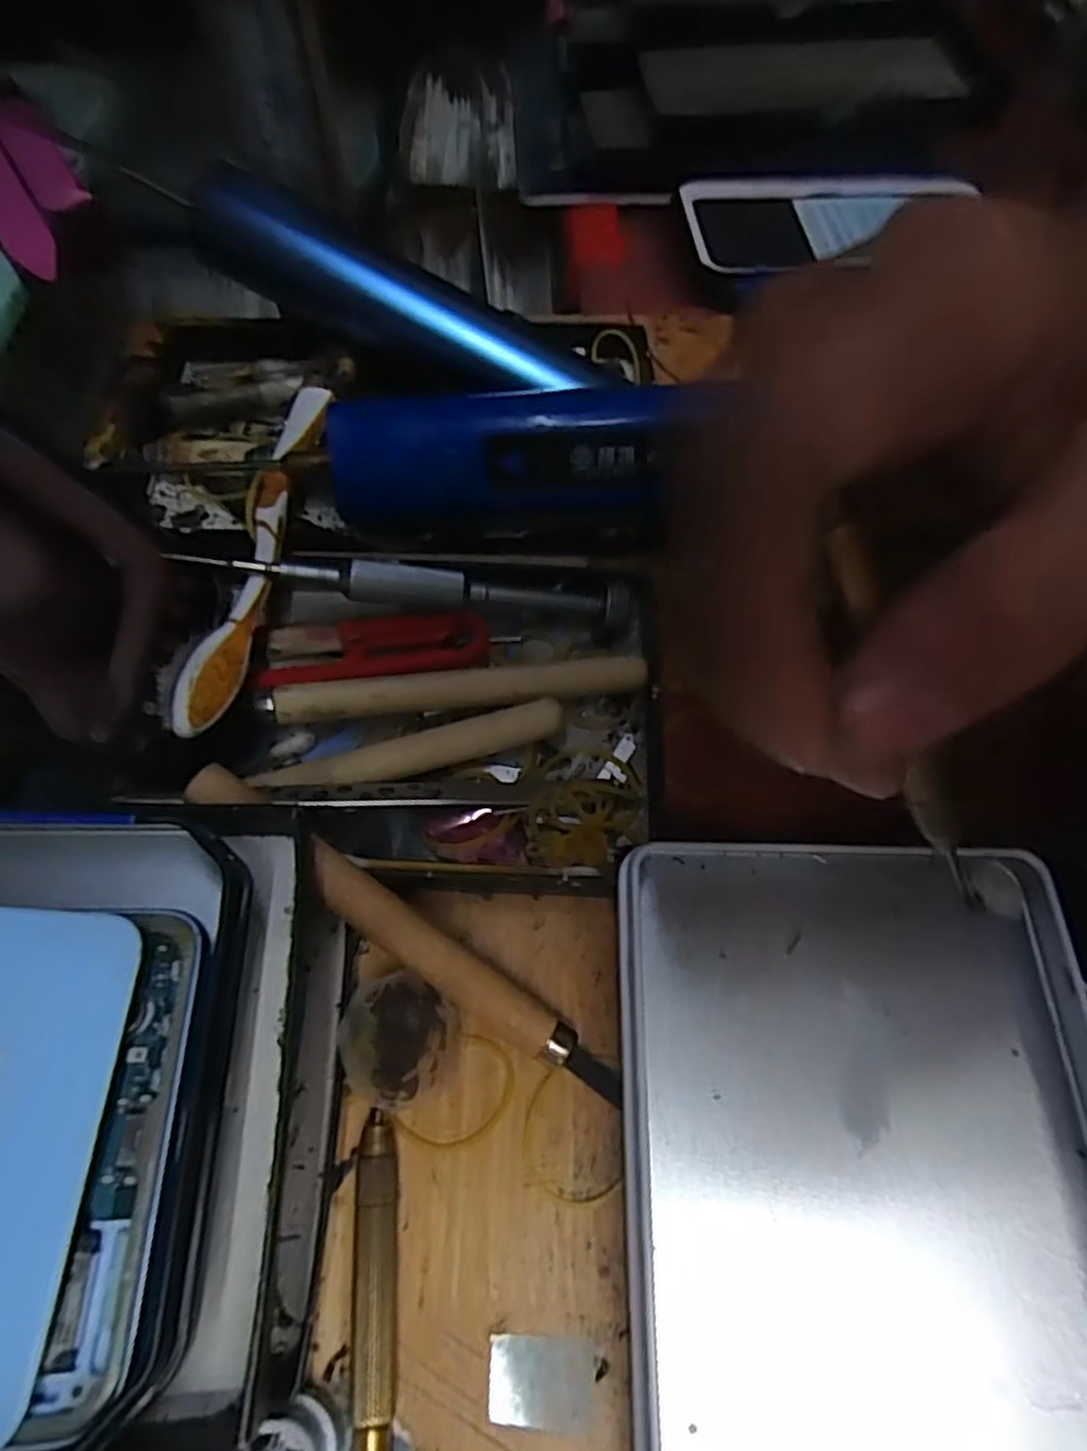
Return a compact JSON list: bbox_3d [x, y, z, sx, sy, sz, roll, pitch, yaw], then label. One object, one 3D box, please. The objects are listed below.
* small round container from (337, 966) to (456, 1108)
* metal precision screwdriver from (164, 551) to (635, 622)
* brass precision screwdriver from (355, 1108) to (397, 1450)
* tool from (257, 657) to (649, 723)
[{"bbox_3d":[-0.033,0.072,0.174,0.024,0.015,0.028,9,61,3],"label":"small round container"},{"bbox_3d":[-0.035,-0.040,0.211,0.124,0.008,0.009,4,60,-14],"label":"metal precision screwdriver"},{"bbox_3d":[-0.034,0.127,0.144,0.012,0.013,0.092,-5,61,-5],"label":"brass precision screwdriver"},{"bbox_3d":[-0.023,-0.010,0.209,0.104,0.012,0.010,-6,61,-5],"label":"tool"}]

